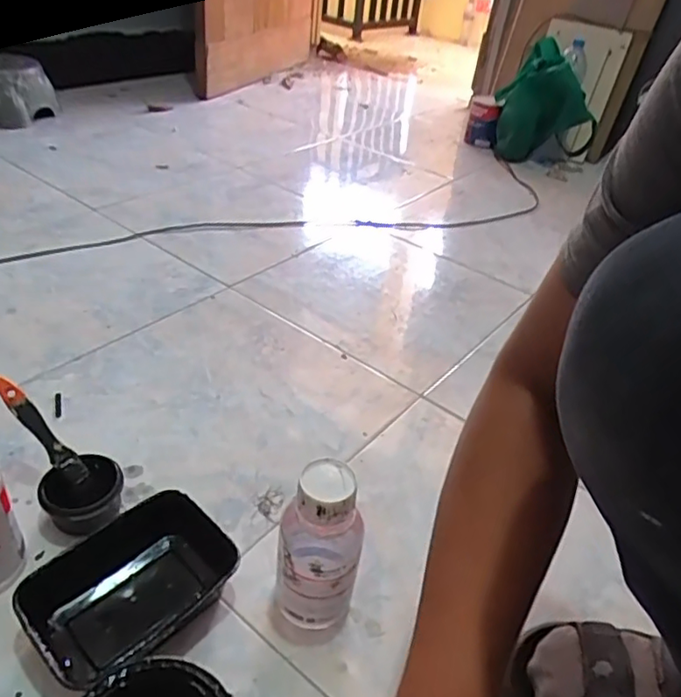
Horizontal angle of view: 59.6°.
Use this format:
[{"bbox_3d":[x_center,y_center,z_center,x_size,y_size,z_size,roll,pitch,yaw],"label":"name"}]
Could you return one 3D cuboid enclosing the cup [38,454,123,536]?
[{"bbox_3d":[-0.264,0.152,0.613,0.078,0.047,0.068,-18,44,-30],"label":"cup"}]

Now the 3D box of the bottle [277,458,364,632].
[{"bbox_3d":[-0.020,0.179,0.522,0.069,0.169,0.061,7,37,-1],"label":"bottle"}]

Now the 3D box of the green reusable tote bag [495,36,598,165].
[{"bbox_3d":[0.564,-0.659,1.639,0.267,0.287,0.132,17,38,13],"label":"green reusable tote bag"}]

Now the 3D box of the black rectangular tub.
[{"bbox_3d":[-0.189,0.216,0.541,0.175,0.061,0.111,-27,49,-37],"label":"black rectangular tub"}]

